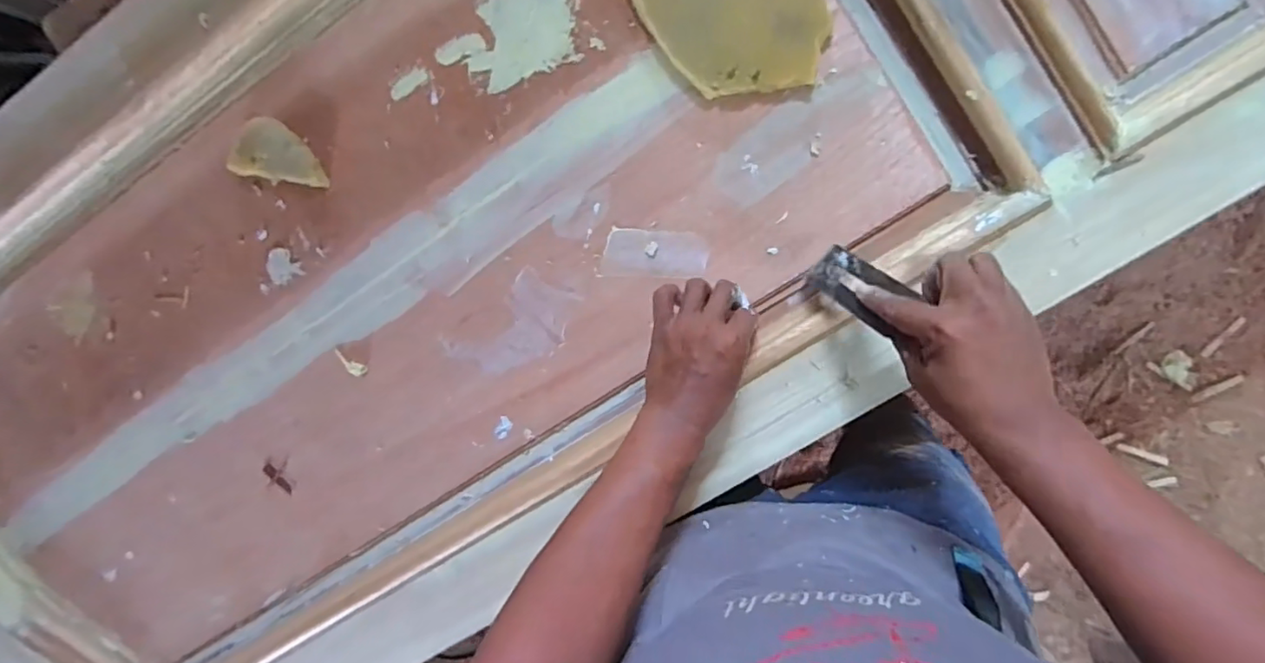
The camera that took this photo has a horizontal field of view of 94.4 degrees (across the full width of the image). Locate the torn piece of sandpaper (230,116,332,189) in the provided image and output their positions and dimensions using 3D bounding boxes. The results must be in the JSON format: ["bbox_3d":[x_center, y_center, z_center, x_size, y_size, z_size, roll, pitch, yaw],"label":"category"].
[{"bbox_3d":[-0.366,-0.185,0.608,0.095,0.019,0.061,14,98,4],"label":"torn piece of sandpaper"}]

